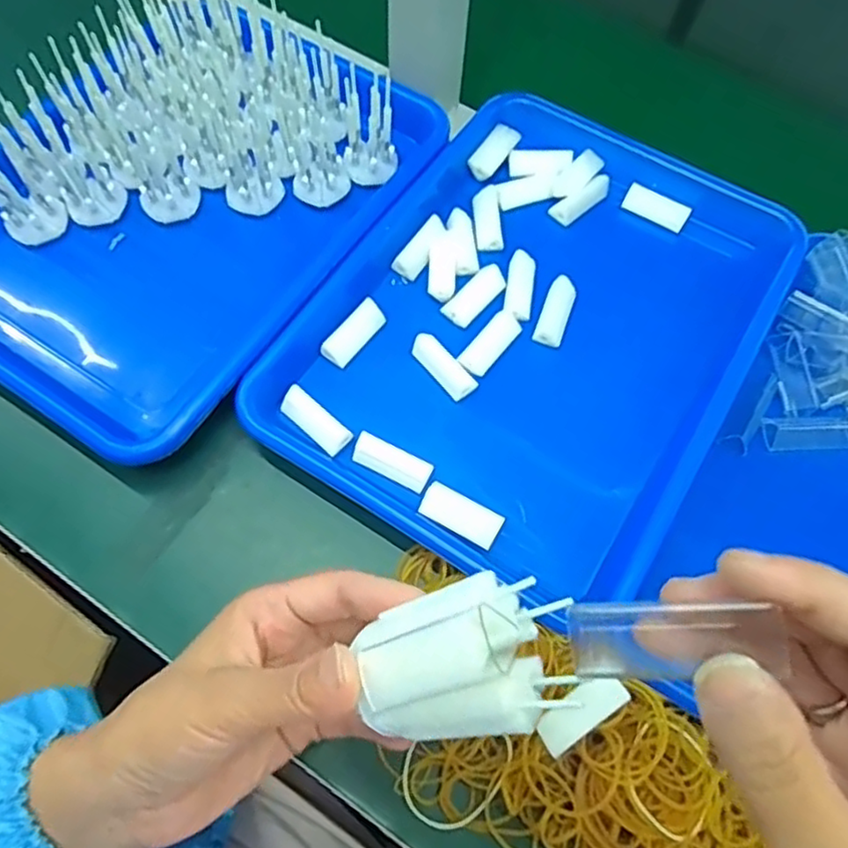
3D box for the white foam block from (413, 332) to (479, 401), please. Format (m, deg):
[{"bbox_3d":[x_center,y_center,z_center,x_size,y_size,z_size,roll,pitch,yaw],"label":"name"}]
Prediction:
[{"bbox_3d":[0.012,-0.037,0.414,0.019,0.010,0.047,-39,72,-18],"label":"white foam block"}]

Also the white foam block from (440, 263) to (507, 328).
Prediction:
[{"bbox_3d":[0.034,-0.086,0.437,0.021,0.007,0.049,38,69,14],"label":"white foam block"}]

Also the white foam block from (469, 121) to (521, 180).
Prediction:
[{"bbox_3d":[0.052,-0.202,0.487,0.020,0.011,0.049,32,68,12],"label":"white foam block"}]

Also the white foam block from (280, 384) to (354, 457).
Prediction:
[{"bbox_3d":[-0.065,-0.001,0.394,0.047,0.017,0.018,38,69,14],"label":"white foam block"}]

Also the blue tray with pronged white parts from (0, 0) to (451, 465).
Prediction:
[{"bbox_3d":[-0.165,-0.154,0.428,0.243,0.055,0.319,32,68,12],"label":"blue tray with pronged white parts"}]

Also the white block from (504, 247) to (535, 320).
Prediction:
[{"bbox_3d":[0.064,-0.092,0.440,0.018,0.009,0.050,10,65,2],"label":"white block"}]

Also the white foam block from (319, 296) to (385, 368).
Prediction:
[{"bbox_3d":[-0.045,-0.058,0.422,0.048,0.010,0.021,-48,116,-17],"label":"white foam block"}]

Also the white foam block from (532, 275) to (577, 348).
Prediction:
[{"bbox_3d":[0.087,-0.073,0.434,0.019,0.015,0.047,20,66,7],"label":"white foam block"}]

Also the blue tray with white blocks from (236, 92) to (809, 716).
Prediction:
[{"bbox_3d":[0.075,-0.066,0.427,0.244,0.033,0.326,31,68,11],"label":"blue tray with white blocks"}]

